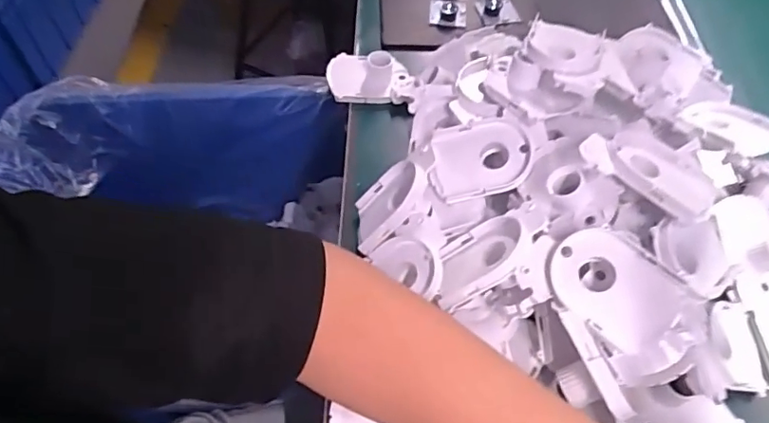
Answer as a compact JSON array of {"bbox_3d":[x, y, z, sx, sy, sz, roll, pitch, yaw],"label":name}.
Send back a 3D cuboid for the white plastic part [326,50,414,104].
[{"bbox_3d":[-0.016,-0.147,0.586,0.094,0.040,0.061,4,55,1],"label":"white plastic part"}]

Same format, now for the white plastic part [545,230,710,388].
[{"bbox_3d":[0.167,0.063,0.375,0.069,0.041,0.114,-44,82,11],"label":"white plastic part"}]

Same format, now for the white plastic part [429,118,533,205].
[{"bbox_3d":[0.082,-0.045,0.461,0.083,0.015,0.065,-13,82,15],"label":"white plastic part"}]

